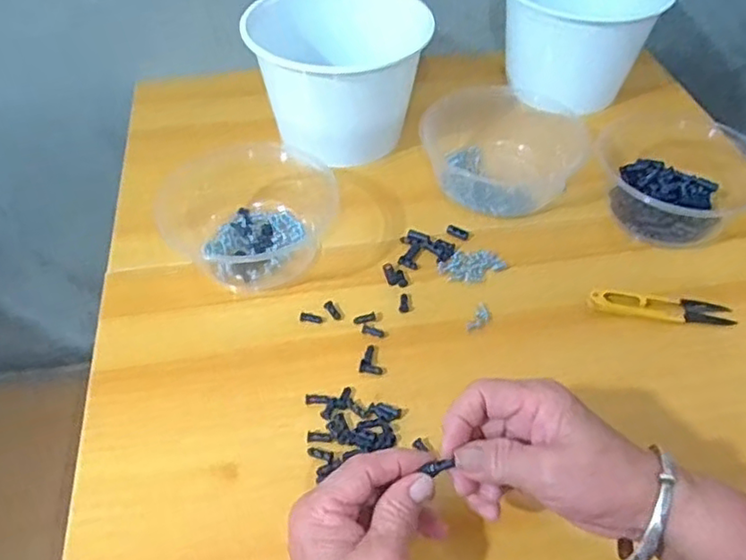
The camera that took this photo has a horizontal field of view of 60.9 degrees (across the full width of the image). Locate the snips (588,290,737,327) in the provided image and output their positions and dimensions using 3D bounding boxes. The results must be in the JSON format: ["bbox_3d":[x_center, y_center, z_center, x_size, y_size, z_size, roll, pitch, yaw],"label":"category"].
[{"bbox_3d":[0.213,0.020,0.469,0.102,0.004,0.025,6,50,5],"label":"snips"}]

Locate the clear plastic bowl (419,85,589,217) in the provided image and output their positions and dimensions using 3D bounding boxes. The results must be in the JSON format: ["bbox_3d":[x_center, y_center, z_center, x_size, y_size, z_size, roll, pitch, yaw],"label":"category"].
[{"bbox_3d":[0.112,-0.118,0.563,0.126,0.049,0.121,0,50,0],"label":"clear plastic bowl"}]

